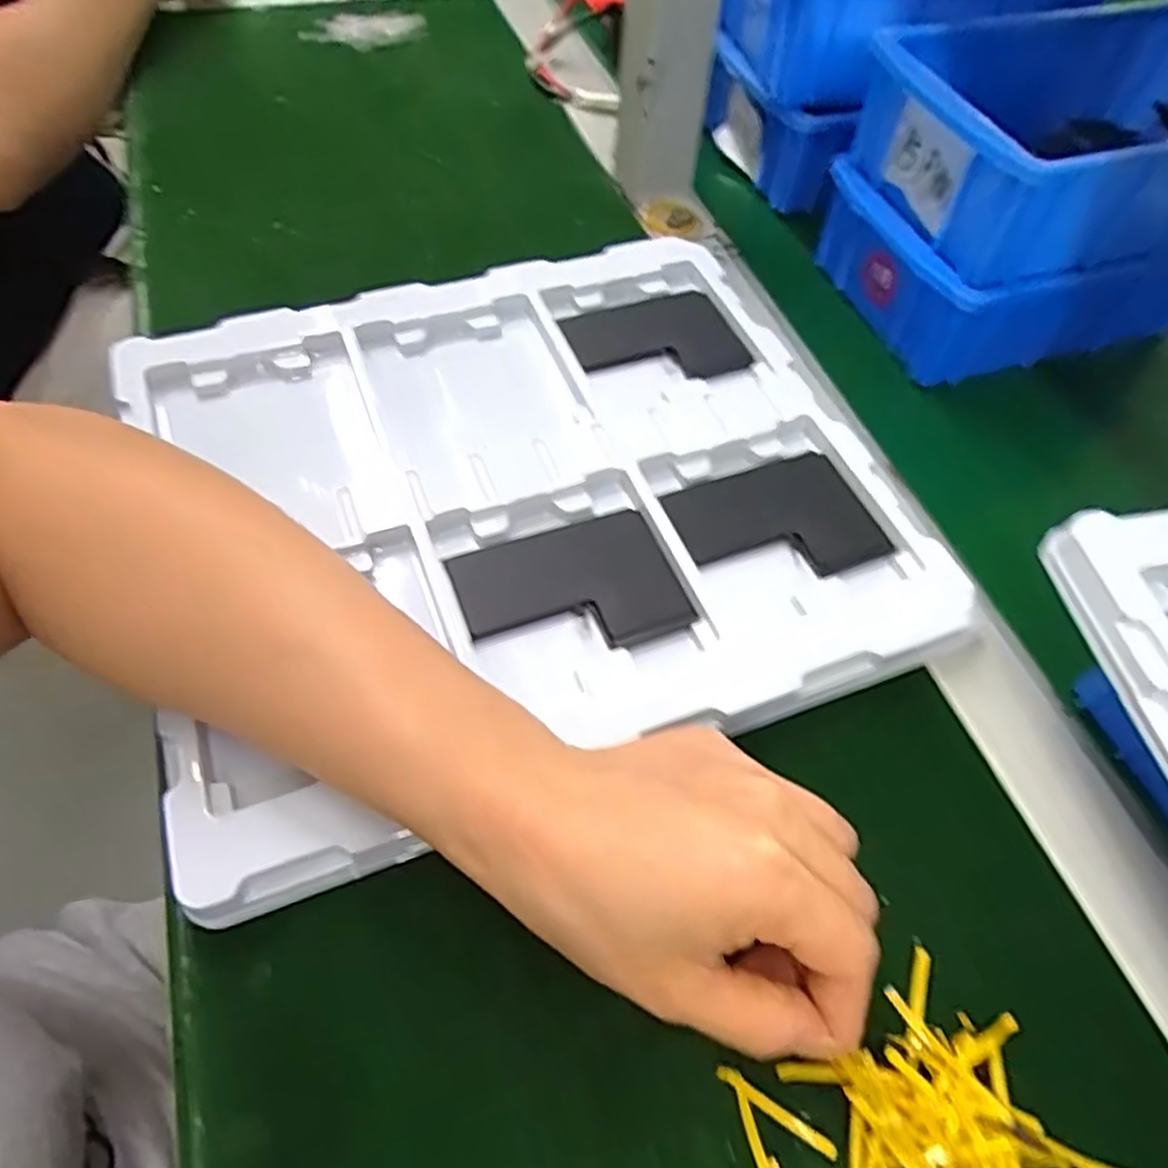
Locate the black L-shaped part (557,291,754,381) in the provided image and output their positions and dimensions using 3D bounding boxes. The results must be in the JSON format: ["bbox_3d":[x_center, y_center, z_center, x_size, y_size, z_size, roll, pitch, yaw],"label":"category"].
[{"bbox_3d":[0.037,-0.129,0.415,0.085,0.007,0.065,-15,58,-13],"label":"black L-shaped part"}]

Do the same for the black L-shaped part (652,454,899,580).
[{"bbox_3d":[0.086,-0.028,0.352,0.083,0.008,0.064,-15,58,-13],"label":"black L-shaped part"}]

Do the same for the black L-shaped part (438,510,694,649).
[{"bbox_3d":[-0.006,0.003,0.326,0.088,0.005,0.063,-16,58,-13],"label":"black L-shaped part"}]

